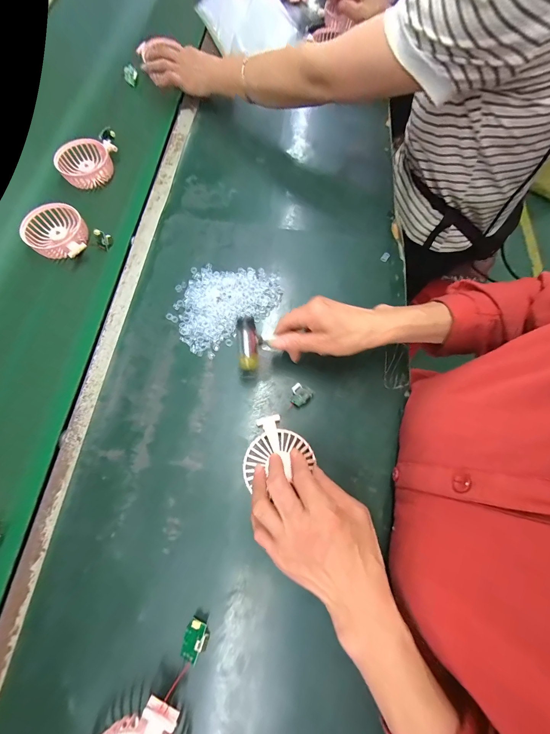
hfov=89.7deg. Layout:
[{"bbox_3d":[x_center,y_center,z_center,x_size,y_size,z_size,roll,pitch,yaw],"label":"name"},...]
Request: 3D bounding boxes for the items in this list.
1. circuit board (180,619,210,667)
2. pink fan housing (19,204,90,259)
[{"bbox_3d":[-0.080,0.275,0.279,0.025,0.016,0.030,22,72,6],"label":"circuit board"},{"bbox_3d":[-0.338,-0.205,0.436,0.086,0.035,0.094,-35,75,-12],"label":"pink fan housing"}]

